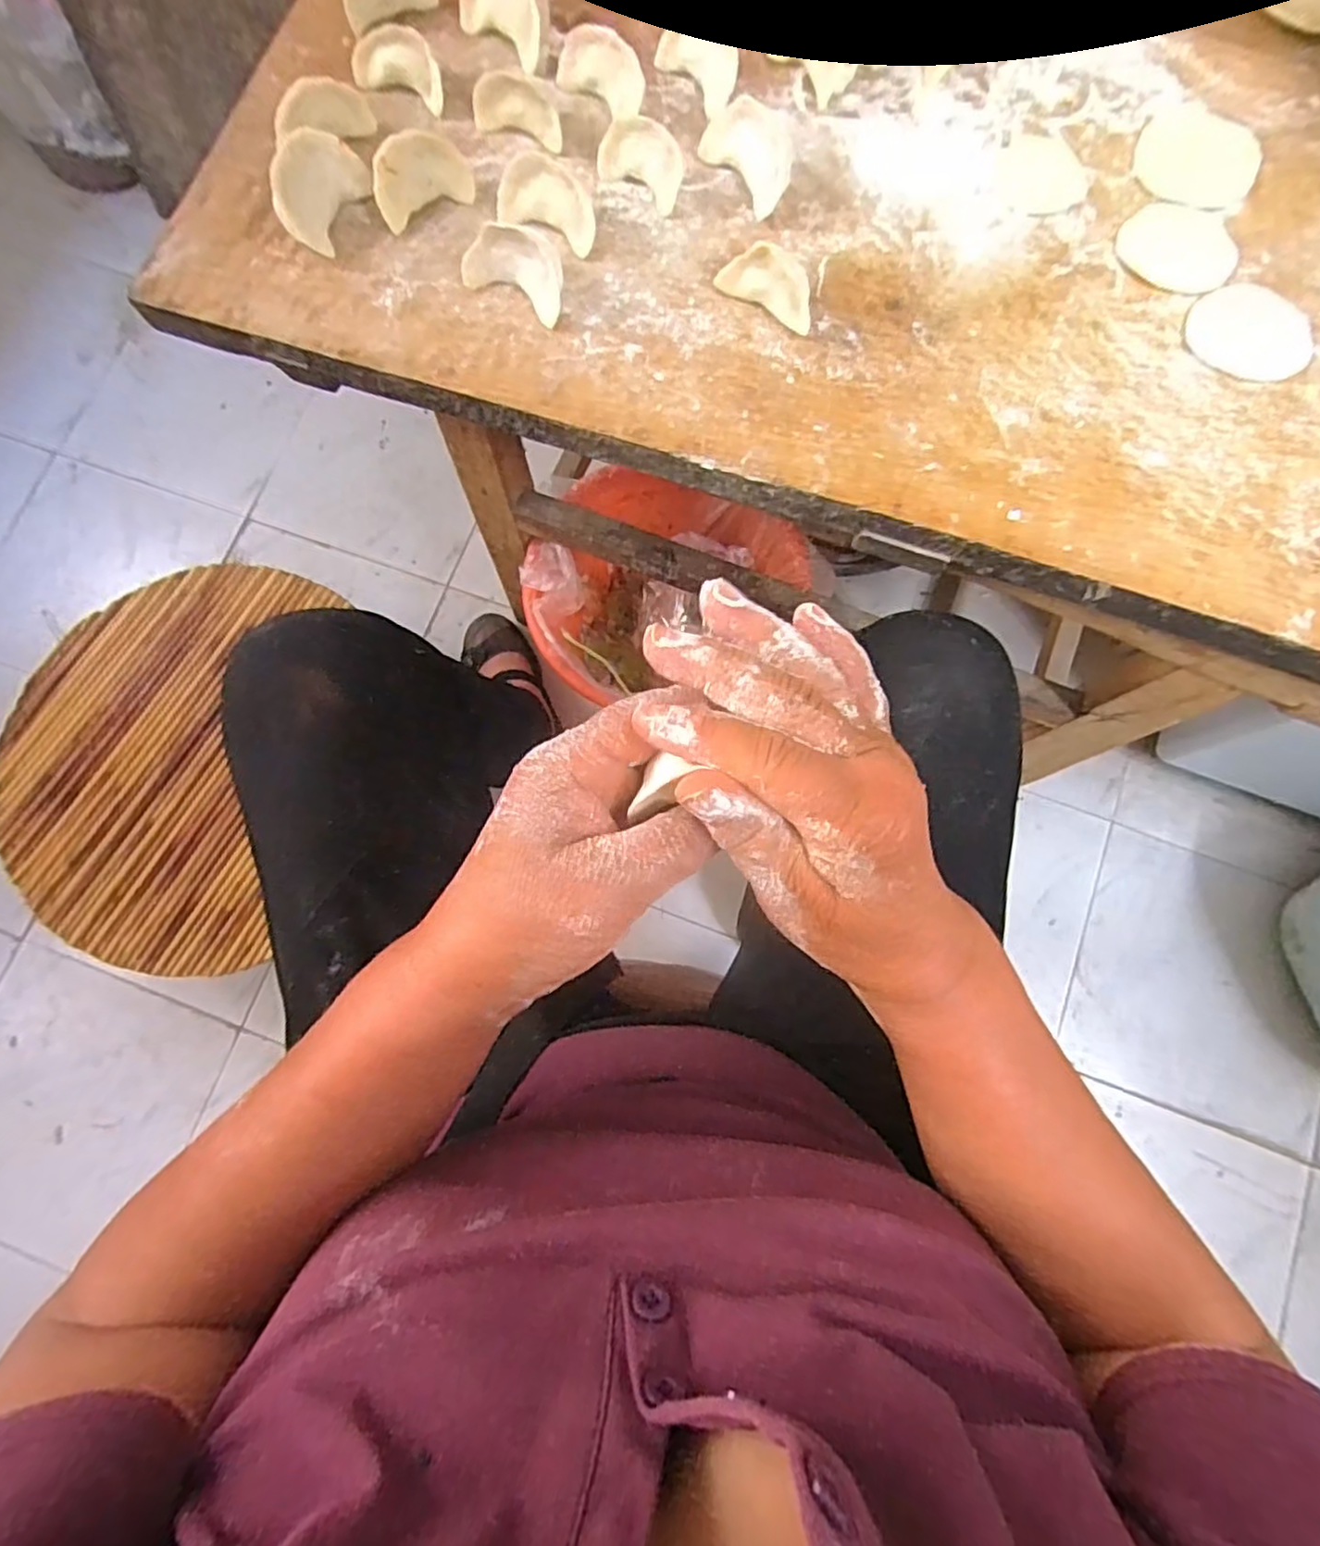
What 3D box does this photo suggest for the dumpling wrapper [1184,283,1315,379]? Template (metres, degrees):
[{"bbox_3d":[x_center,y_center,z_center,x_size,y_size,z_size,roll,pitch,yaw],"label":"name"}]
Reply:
[{"bbox_3d":[0.347,-0.259,0.401,0.069,0.004,0.069,0,79,1],"label":"dumpling wrapper"}]

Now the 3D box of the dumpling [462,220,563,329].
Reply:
[{"bbox_3d":[-0.081,-0.284,0.384,0.059,0.029,0.026,28,81,6],"label":"dumpling"}]

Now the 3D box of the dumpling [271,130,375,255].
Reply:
[{"bbox_3d":[-0.197,-0.340,0.394,0.023,0.037,0.063,21,80,5],"label":"dumpling"}]

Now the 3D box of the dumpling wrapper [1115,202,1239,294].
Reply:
[{"bbox_3d":[0.313,-0.318,0.412,0.066,0.004,0.066,0,79,1],"label":"dumpling wrapper"}]

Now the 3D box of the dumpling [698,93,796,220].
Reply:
[{"bbox_3d":[0.054,-0.367,0.404,0.033,0.024,0.064,-33,80,-5],"label":"dumpling"}]

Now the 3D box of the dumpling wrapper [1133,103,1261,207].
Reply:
[{"bbox_3d":[0.332,-0.381,0.422,0.070,0.004,0.076,0,79,1],"label":"dumpling wrapper"}]

